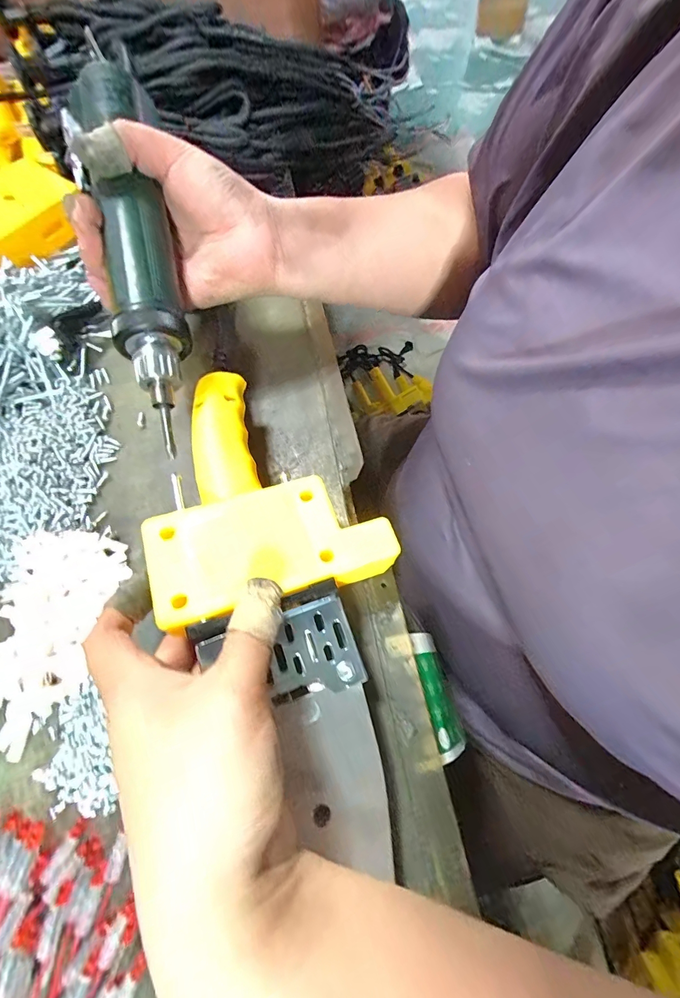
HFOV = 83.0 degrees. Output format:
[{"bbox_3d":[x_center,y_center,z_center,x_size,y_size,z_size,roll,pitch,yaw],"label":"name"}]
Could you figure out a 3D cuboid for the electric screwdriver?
[{"bbox_3d":[-0.123,-0.150,0.231,0.045,0.036,0.249,-12,86,-4],"label":"electric screwdriver"}]

